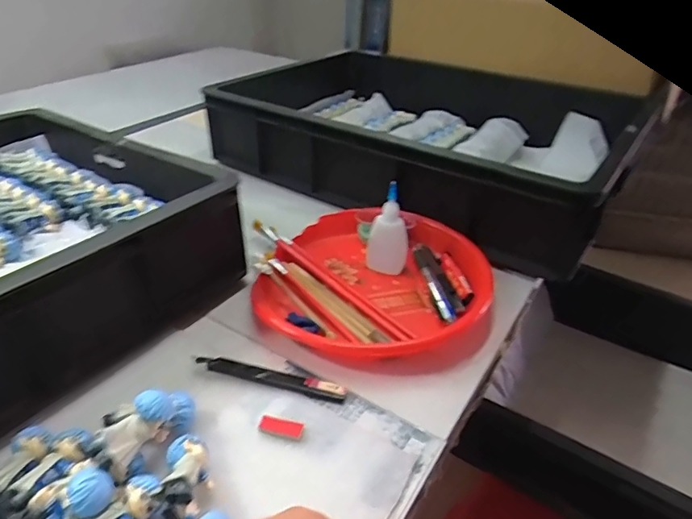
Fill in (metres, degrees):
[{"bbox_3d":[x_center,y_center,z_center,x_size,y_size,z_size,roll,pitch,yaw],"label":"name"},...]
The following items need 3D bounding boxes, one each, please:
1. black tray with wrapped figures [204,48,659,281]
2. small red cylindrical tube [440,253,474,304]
[{"bbox_3d":[0.098,-0.213,0.791,0.651,0.114,0.409,24,39,29],"label":"black tray with wrapped figures"},{"bbox_3d":[0.121,0.019,0.537,0.014,0.011,0.080,-4,34,-9],"label":"small red cylindrical tube"}]

